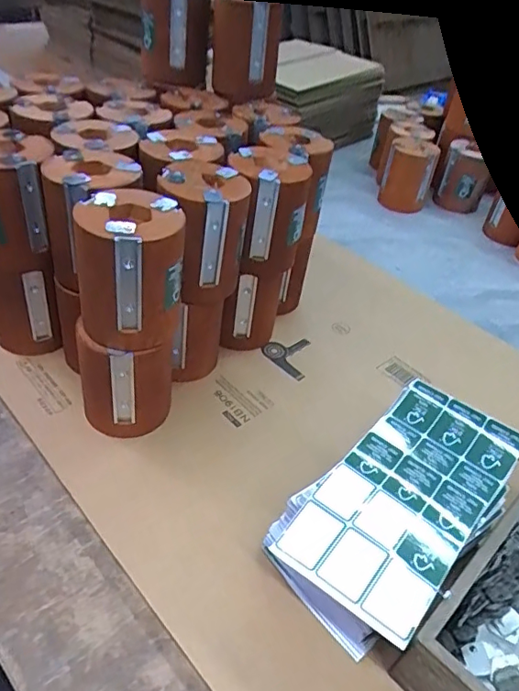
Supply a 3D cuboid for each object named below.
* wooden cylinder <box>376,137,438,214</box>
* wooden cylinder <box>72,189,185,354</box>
[{"bbox_3d":[0.254,-0.289,0.902,0.077,0.109,0.077,18,40,14],"label":"wooden cylinder"},{"bbox_3d":[-0.101,-0.060,0.414,0.080,0.098,0.077,-4,43,-13],"label":"wooden cylinder"}]

